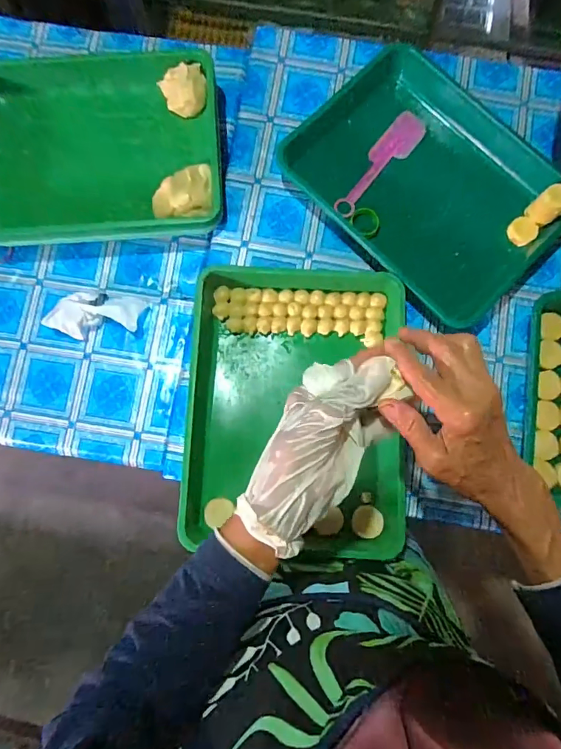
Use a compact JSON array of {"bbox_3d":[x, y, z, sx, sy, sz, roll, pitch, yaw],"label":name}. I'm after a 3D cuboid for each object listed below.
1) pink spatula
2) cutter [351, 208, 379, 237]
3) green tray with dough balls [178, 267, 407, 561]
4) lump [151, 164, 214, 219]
[{"bbox_3d":[0.149,-0.312,0.648,0.050,0.014,0.196,35,83,7],"label":"pink spatula"},{"bbox_3d":[0.121,-0.217,0.619,0.041,0.016,0.042,4,80,2],"label":"cutter"},{"bbox_3d":[0.021,0.040,0.570,0.278,0.051,0.375,1,80,2],"label":"green tray with dough balls"},{"bbox_3d":[-0.142,-0.263,0.630,0.089,0.033,0.086,-3,80,1],"label":"lump"}]

